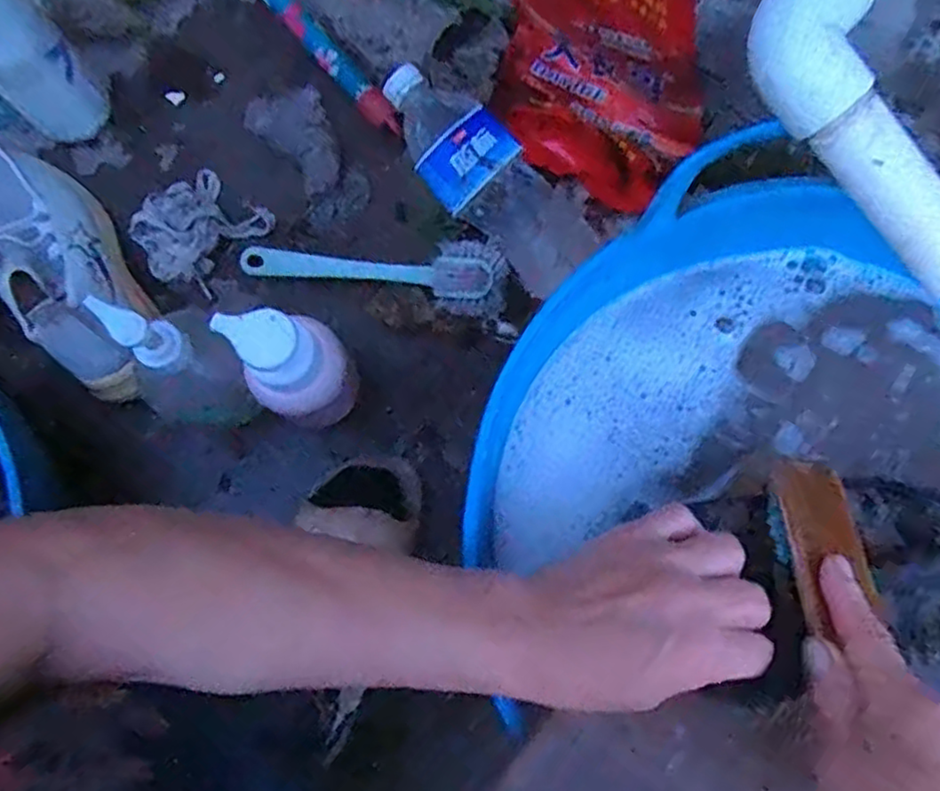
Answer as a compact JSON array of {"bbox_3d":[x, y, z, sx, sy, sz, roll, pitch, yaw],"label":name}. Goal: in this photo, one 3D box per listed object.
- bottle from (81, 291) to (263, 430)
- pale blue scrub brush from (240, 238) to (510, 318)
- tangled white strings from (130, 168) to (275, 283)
[{"bbox_3d":[-0.193,-0.019,0.459,0.071,0.142,0.065,0,78,1],"label":"bottle"},{"bbox_3d":[-0.078,-0.104,0.544,0.212,0.033,0.053,10,78,3],"label":"pale blue scrub brush"},{"bbox_3d":[-0.223,-0.140,0.553,0.097,0.029,0.070,-42,80,-8],"label":"tangled white strings"}]

